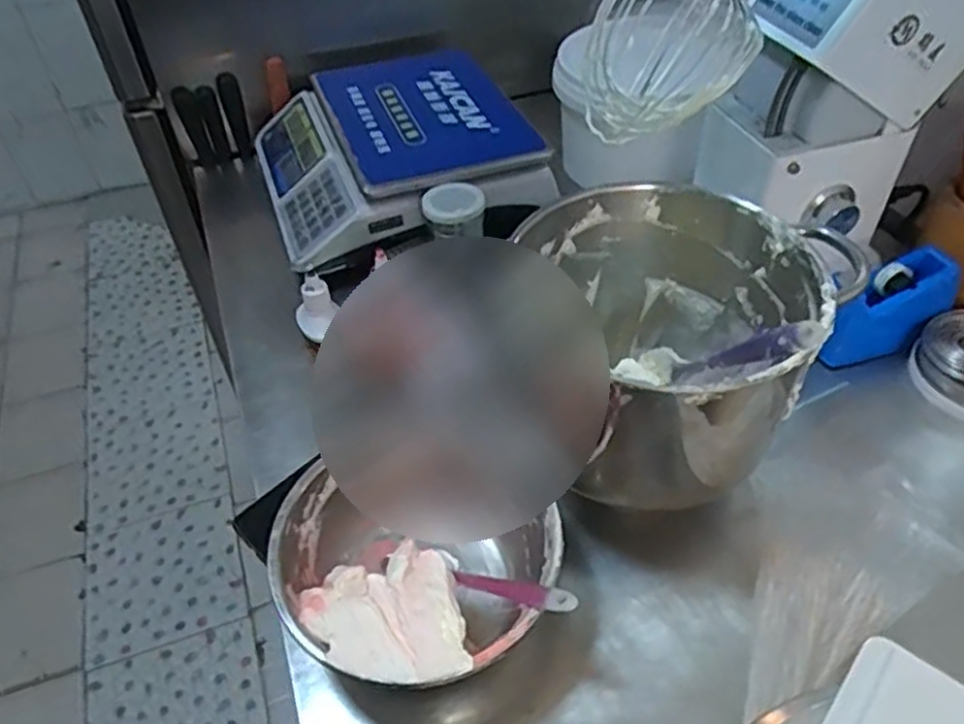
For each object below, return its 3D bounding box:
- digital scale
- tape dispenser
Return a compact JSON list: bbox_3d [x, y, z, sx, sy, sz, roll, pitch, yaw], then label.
[{"bbox_3d":[-0.121,-0.280,0.951,0.325,0.093,0.328,-16,48,-14],"label":"digital scale"},{"bbox_3d":[0.406,-0.053,0.738,0.130,0.090,0.063,-19,48,-16],"label":"tape dispenser"}]

